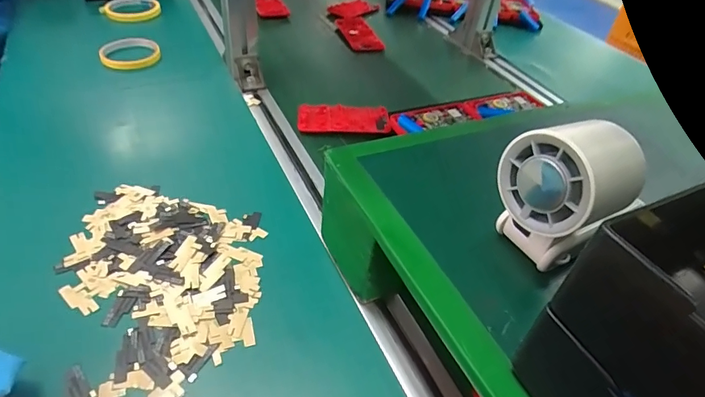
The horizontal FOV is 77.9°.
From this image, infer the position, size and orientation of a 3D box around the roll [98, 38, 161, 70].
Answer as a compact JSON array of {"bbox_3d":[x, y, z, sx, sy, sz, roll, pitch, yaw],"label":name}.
[{"bbox_3d":[-0.350,-0.229,0.686,0.083,0.020,0.083,4,42,-4],"label":"roll"}]

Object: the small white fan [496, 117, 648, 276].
[{"bbox_3d":[0.128,-0.003,0.266,0.054,0.094,0.064,-22,49,-29],"label":"small white fan"}]

